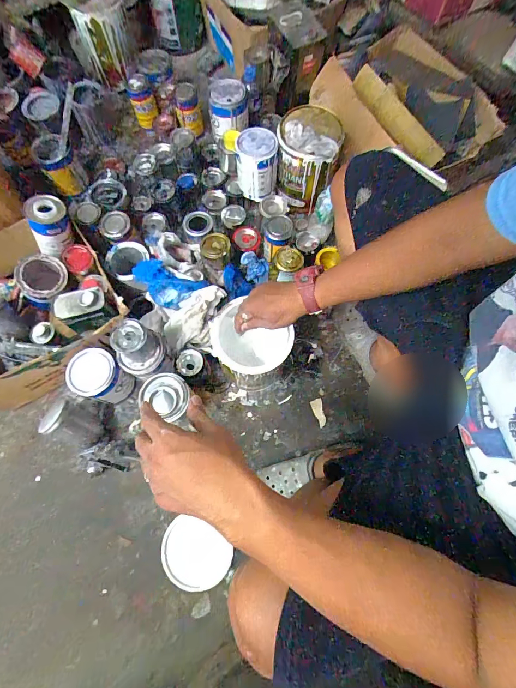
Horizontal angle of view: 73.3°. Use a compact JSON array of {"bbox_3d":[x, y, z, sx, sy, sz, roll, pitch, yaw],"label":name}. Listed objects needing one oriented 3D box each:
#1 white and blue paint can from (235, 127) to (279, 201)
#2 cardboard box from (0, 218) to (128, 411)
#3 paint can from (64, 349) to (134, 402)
[{"bbox_3d":[0.000,-0.462,0.900,0.102,0.139,0.101,6,71,3],"label":"white and blue paint can"},{"bbox_3d":[-0.528,-0.090,0.818,0.380,0.153,0.387,-28,73,-8],"label":"cardboard box"},{"bbox_3d":[-0.361,0.081,0.808,0.098,0.136,0.104,0,71,1],"label":"paint can"}]

